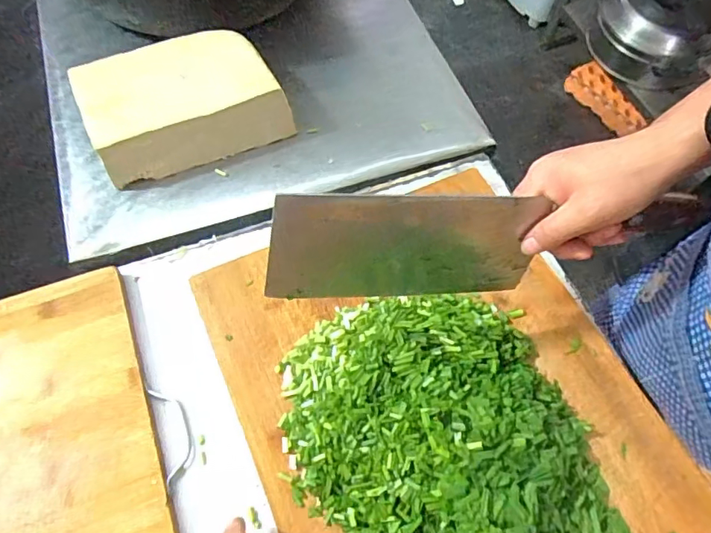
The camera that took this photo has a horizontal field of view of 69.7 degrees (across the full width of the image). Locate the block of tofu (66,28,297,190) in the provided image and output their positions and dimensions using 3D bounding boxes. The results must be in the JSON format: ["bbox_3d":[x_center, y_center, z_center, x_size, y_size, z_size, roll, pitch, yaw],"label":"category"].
[{"bbox_3d":[-0.195,-0.188,0.584,0.213,0.071,0.130,-21,65,-13],"label":"block of tofu"}]

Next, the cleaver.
[{"bbox_3d":[0.098,-0.016,0.382,0.320,0.095,0.029,-3,63,-14],"label":"cleaver"}]

